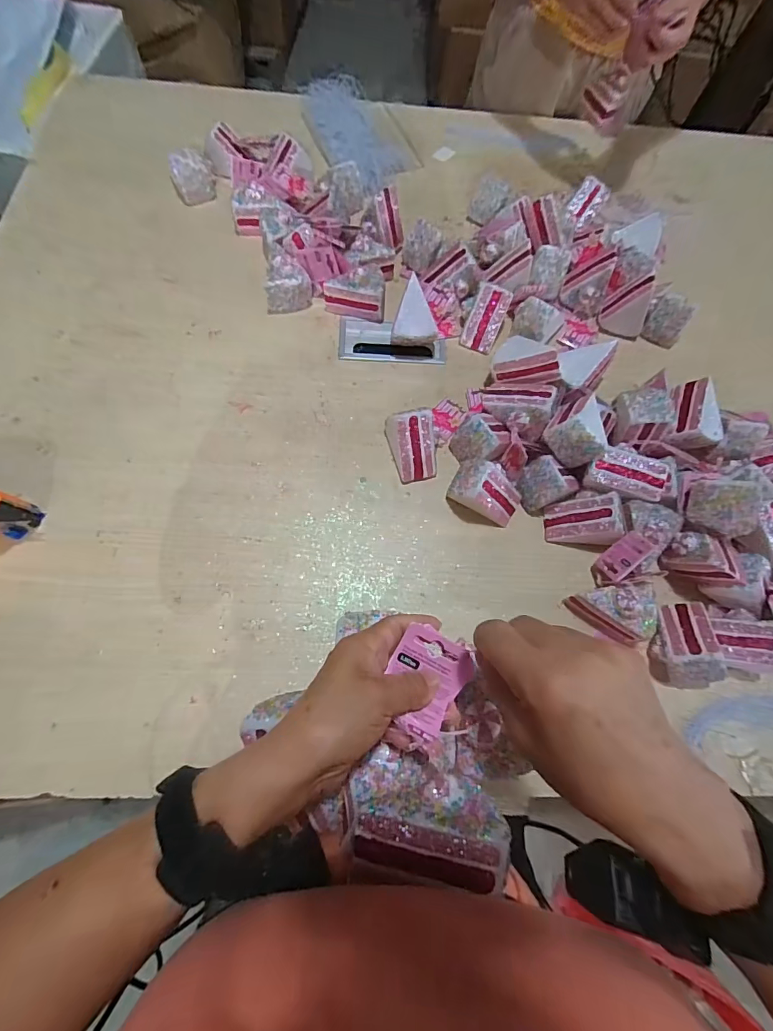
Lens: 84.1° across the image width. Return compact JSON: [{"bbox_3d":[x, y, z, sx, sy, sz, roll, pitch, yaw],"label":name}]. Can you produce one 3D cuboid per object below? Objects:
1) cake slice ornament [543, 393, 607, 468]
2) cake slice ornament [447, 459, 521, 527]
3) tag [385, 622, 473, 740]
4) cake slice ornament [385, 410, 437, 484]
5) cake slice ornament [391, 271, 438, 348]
[{"bbox_3d":[0.235,-0.110,0.536,0.077,0.056,0.082,32,49,-11],"label":"cake slice ornament"},{"bbox_3d":[0.125,-0.026,0.536,0.087,0.068,0.063,15,69,1],"label":"cake slice ornament"},{"bbox_3d":[0.026,0.110,0.286,0.049,0.007,0.061,31,74,6],"label":"tag"},{"bbox_3d":[0.035,-0.094,0.552,0.058,0.059,0.078,-8,70,-7],"label":"cake slice ornament"},{"bbox_3d":[0.037,-0.289,0.612,0.063,0.046,0.089,-4,101,4],"label":"cake slice ornament"}]

